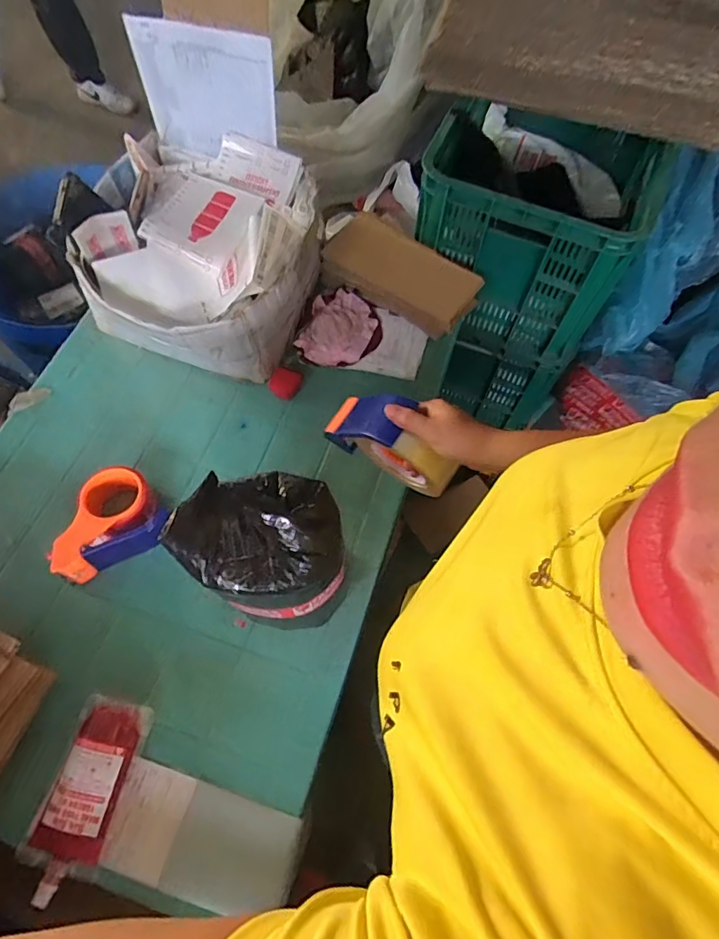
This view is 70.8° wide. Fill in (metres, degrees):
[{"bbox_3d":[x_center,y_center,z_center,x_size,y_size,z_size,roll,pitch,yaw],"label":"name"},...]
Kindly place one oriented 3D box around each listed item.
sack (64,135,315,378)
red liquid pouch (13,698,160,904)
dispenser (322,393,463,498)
[{"bbox_3d":[-0.254,-0.348,0.825,0.336,0.202,0.368,18,65,6],"label":"sack"},{"bbox_3d":[-0.302,0.351,0.552,0.084,0.032,0.183,13,65,4],"label":"red liquid pouch"},{"bbox_3d":[0.036,-0.032,0.590,0.162,0.110,0.061,37,69,14],"label":"dispenser"}]

